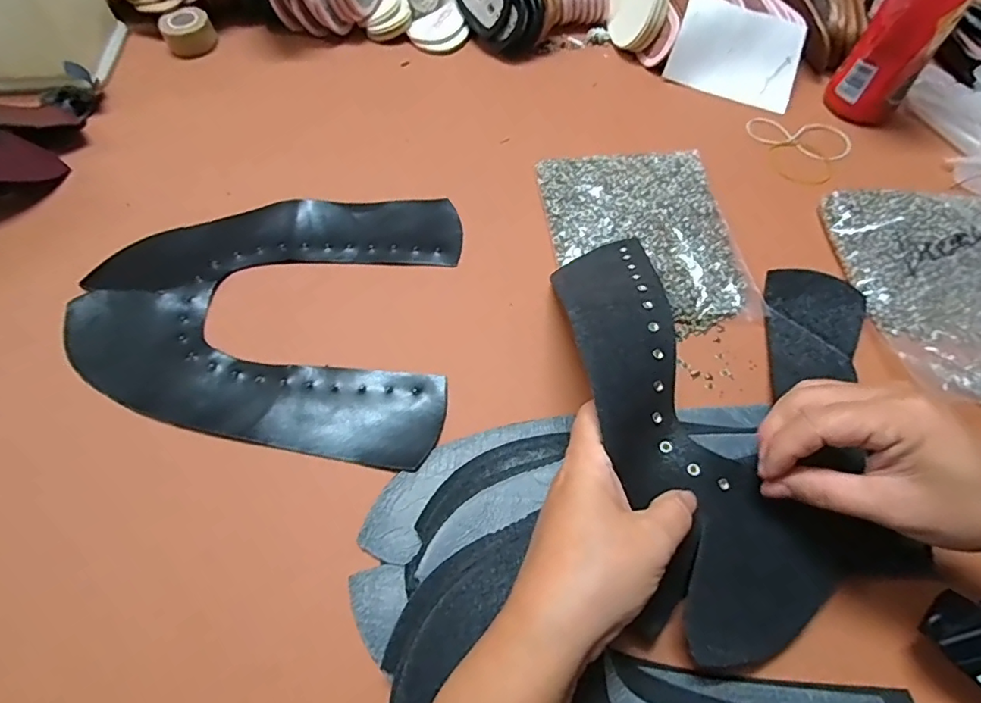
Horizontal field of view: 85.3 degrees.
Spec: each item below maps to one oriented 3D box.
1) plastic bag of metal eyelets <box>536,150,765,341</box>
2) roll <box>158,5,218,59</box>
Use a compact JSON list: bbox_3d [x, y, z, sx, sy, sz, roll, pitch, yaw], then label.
[{"bbox_3d":[0.125,-0.098,0.434,0.146,0.017,0.178,-6,60,-5],"label":"plastic bag of metal eyelets"},{"bbox_3d":[-0.319,-0.340,0.561,0.047,0.029,0.047,0,60,-1],"label":"roll"}]

